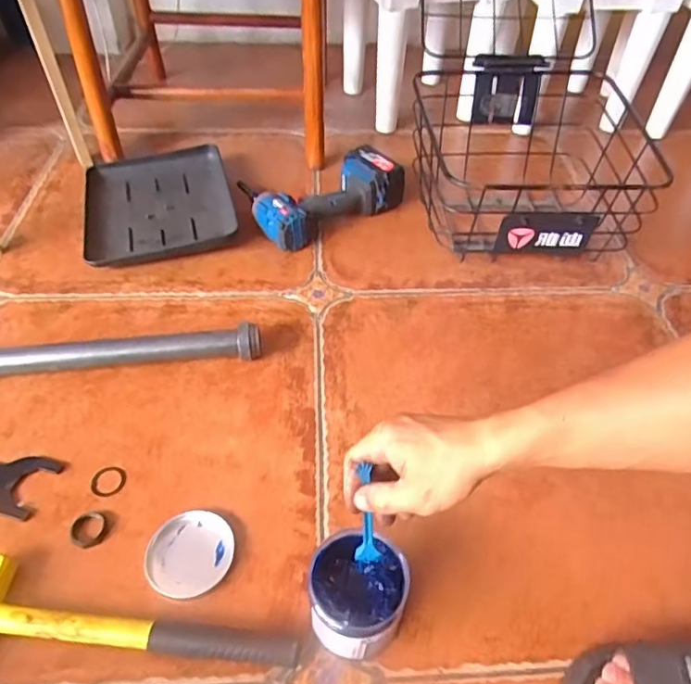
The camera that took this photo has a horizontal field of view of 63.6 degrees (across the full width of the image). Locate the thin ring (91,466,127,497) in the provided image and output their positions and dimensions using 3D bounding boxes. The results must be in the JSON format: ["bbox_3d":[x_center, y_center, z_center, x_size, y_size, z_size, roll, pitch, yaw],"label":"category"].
[{"bbox_3d":[-0.262,0.154,0.615,0.037,0.004,0.034,2,48,-2],"label":"thin ring"}]

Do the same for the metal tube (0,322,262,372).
[{"bbox_3d":[-0.292,0.015,0.704,0.363,0.047,0.033,-4,49,-7],"label":"metal tube"}]

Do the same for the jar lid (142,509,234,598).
[{"bbox_3d":[-0.154,0.210,0.559,0.077,0.020,0.084,2,48,-2],"label":"jar lid"}]

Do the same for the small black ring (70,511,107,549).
[{"bbox_3d":[-0.265,0.191,0.572,0.035,0.010,0.036,2,48,-2],"label":"small black ring"}]

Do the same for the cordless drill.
[{"bbox_3d":[-0.031,-0.248,0.935,0.258,0.083,0.162,-15,51,-16],"label":"cordless drill"}]

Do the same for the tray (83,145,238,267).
[{"bbox_3d":[-0.314,-0.230,0.937,0.235,0.031,0.280,-10,50,-12],"label":"tray"}]

